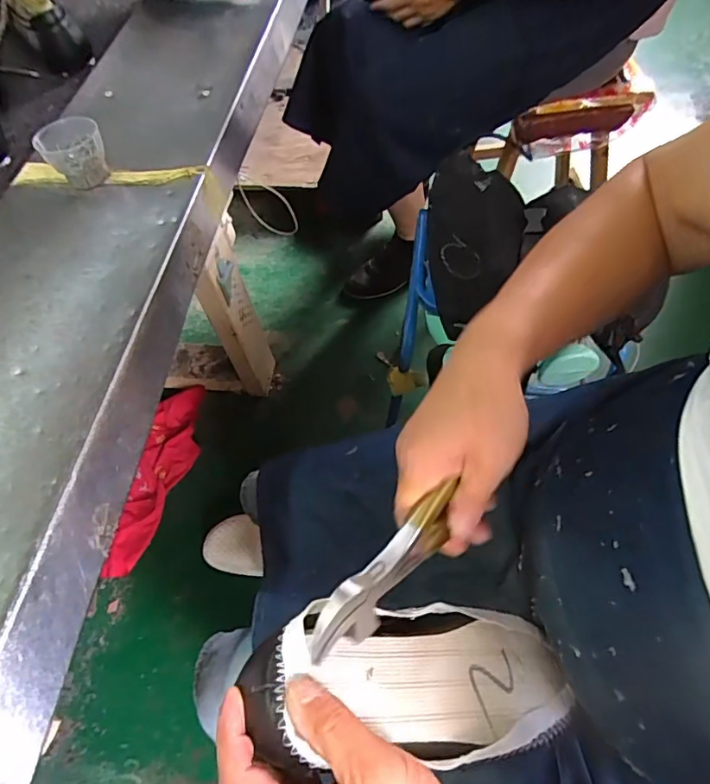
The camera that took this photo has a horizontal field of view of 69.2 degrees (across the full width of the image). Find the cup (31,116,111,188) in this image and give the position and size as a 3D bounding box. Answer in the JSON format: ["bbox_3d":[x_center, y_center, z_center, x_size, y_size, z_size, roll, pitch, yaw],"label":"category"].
[{"bbox_3d":[-0.290,-0.248,0.537,0.063,0.052,0.057,-31,63,-13],"label":"cup"}]

